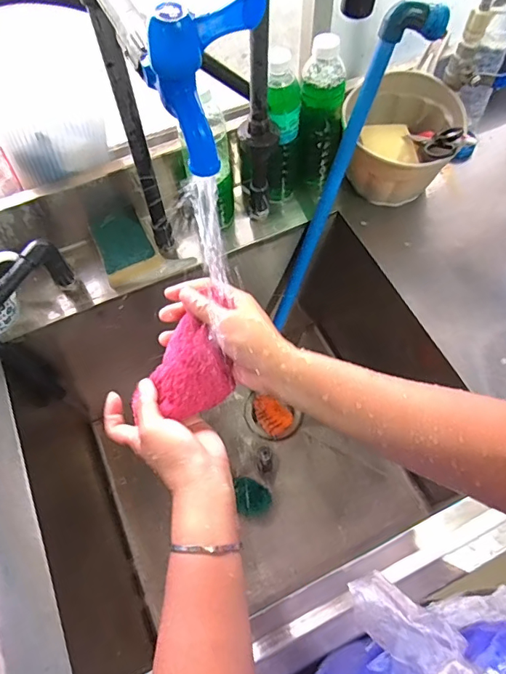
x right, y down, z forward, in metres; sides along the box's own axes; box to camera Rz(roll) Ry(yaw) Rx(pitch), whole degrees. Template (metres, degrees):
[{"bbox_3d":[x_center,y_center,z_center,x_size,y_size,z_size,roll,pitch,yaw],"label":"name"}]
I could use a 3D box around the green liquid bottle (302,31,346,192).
[{"bbox_3d":[0.092,-0.299,0.628,0.050,0.202,0.052,-1,61,2],"label":"green liquid bottle"}]

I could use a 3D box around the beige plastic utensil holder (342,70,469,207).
[{"bbox_3d":[0.215,-0.289,0.680,0.156,0.110,0.189,12,63,9],"label":"beige plastic utensil holder"}]

